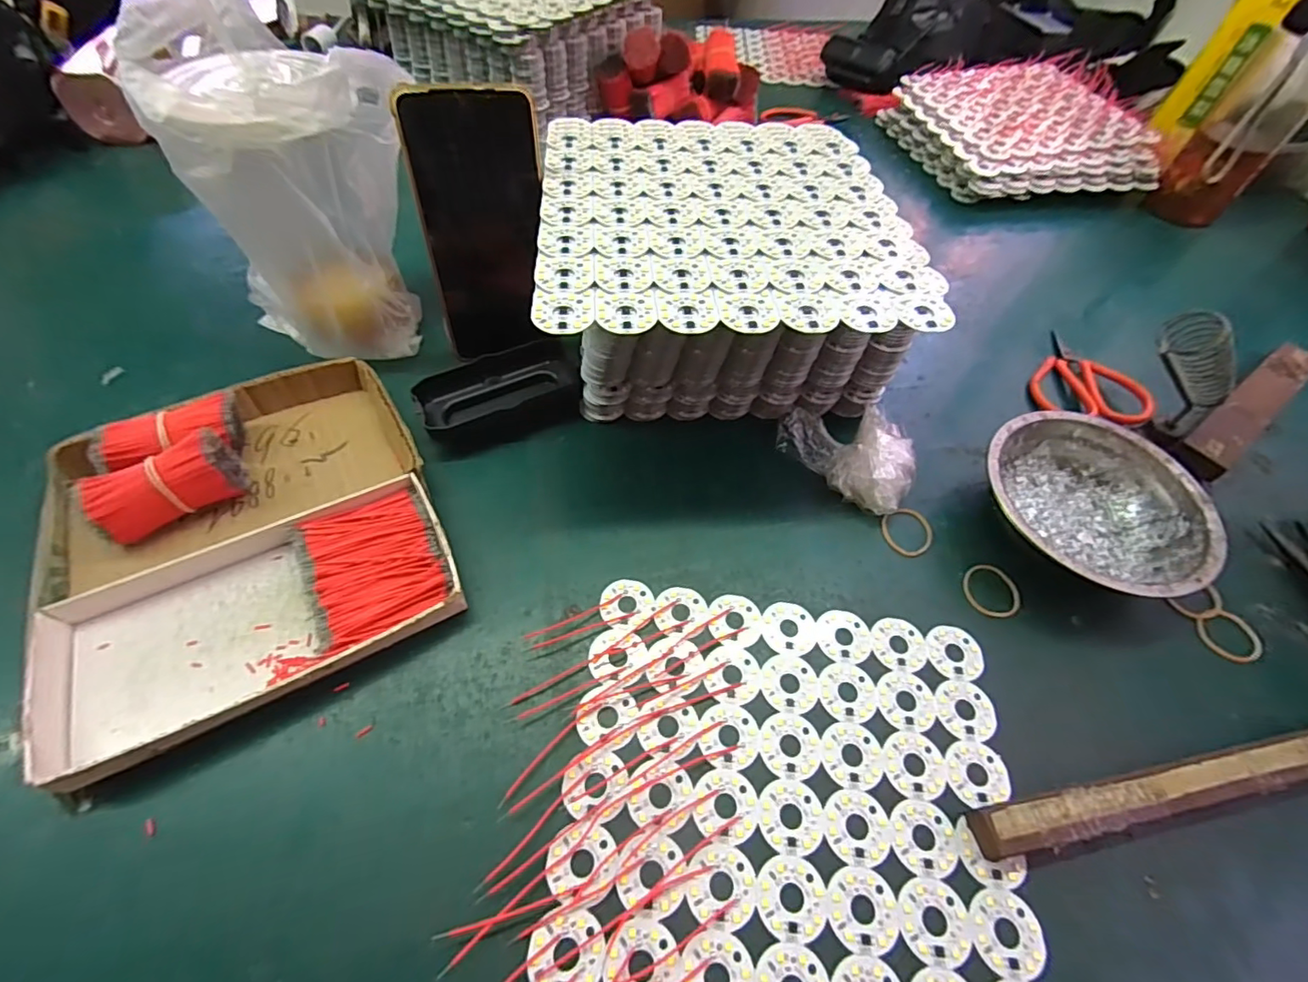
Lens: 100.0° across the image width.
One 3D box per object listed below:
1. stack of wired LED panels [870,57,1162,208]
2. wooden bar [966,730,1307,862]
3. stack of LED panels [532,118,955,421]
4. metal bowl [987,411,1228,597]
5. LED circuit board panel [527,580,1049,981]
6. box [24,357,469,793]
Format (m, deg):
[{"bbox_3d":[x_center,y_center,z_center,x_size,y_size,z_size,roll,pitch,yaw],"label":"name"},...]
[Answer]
[{"bbox_3d":[0.432,-0.427,0.650,0.243,0.057,0.258,-8,57,-10],"label":"stack of wired LED panels"},{"bbox_3d":[0.253,0.141,0.263,0.207,0.019,0.019,-8,56,-9],"label":"wooden bar"},{"bbox_3d":[0.050,-0.144,0.391,0.240,0.129,0.242,-2,55,-5],"label":"stack of LED panels"},{"bbox_3d":[0.267,0.012,0.344,0.123,0.044,0.121,2,56,-3],"label":"metal bowl"},{"bbox_3d":[0.064,0.149,0.258,0.208,0.006,0.201,8,52,2],"label":"LED circuit board panel"},{"bbox_3d":[-0.231,0.017,0.311,0.192,0.037,0.213,-23,60,-18],"label":"box"}]

